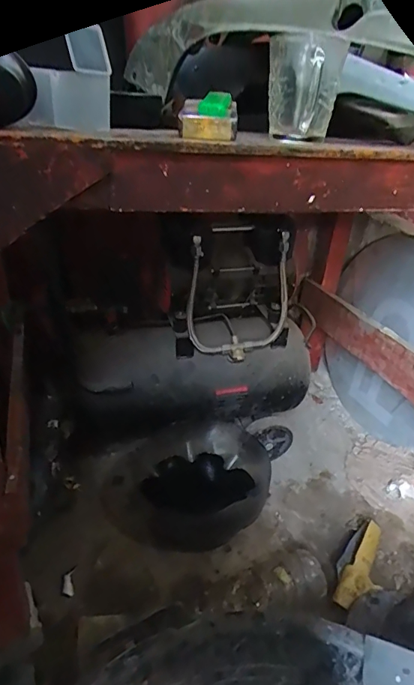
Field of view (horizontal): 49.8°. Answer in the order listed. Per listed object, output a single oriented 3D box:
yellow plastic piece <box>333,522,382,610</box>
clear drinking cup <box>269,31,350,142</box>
[{"bbox_3d":[0.268,0.382,0.770,0.068,0.037,0.169,23,34,30],"label":"yellow plastic piece"},{"bbox_3d":[0.088,-0.235,0.411,0.068,0.086,0.067,10,29,9],"label":"clear drinking cup"}]

